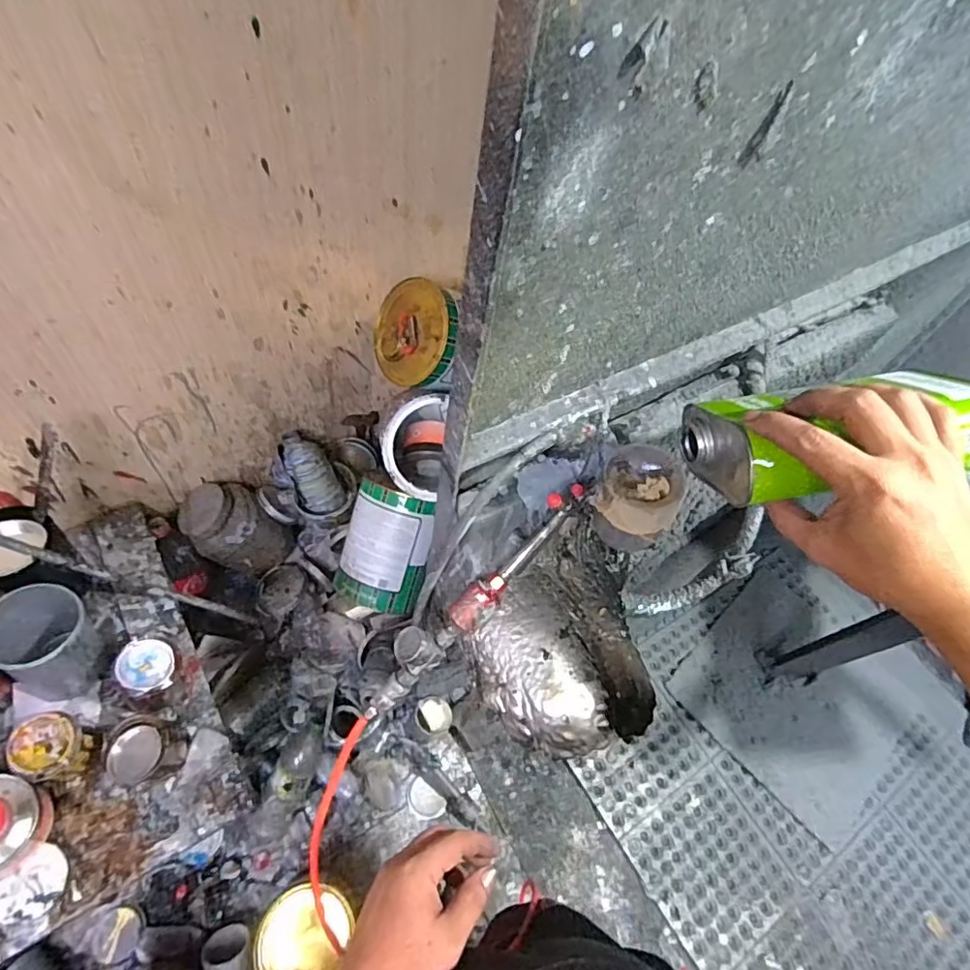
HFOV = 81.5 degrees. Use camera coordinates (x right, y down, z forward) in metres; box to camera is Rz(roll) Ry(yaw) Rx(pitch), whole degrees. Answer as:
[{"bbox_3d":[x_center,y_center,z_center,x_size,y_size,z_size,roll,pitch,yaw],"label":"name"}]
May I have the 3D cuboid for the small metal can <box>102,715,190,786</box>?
[{"bbox_3d":[-0.424,0.332,0.704,0.072,0.072,0.075,2,57,-3],"label":"small metal can"}]

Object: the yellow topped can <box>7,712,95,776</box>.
[{"bbox_3d":[-0.527,0.322,0.695,0.078,0.067,0.068,8,57,1],"label":"yellow topped can"}]

